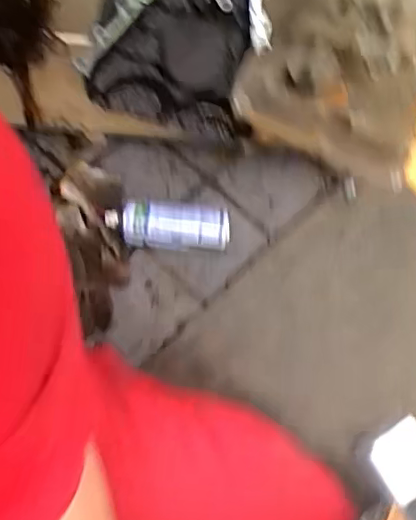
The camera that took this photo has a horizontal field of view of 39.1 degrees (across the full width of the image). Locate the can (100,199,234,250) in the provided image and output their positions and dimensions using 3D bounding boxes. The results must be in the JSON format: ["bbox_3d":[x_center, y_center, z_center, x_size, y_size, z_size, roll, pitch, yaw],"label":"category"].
[{"bbox_3d":[-0.062,-0.049,0.904,0.188,0.057,0.065,6,71,0],"label":"can"}]

